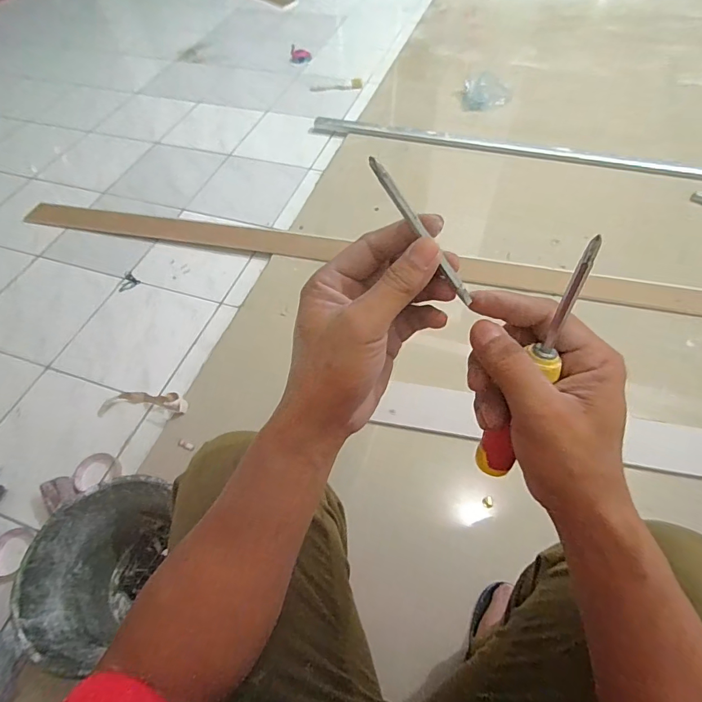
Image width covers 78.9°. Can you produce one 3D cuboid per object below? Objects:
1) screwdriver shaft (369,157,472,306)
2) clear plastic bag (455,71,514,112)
[{"bbox_3d":[0.042,-0.071,0.252,0.007,0.005,0.102,-37,95,-20],"label":"screwdriver shaft"},{"bbox_3d":[0.497,-0.943,1.558,0.188,0.098,0.093,4,56,6],"label":"clear plastic bag"}]

